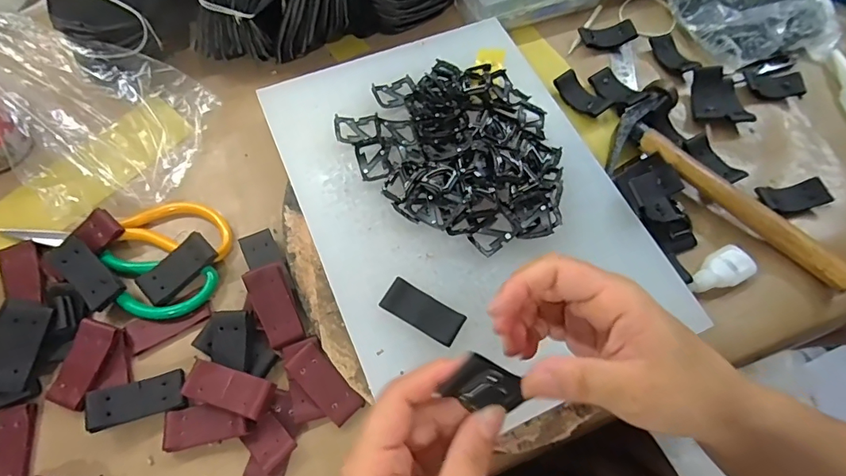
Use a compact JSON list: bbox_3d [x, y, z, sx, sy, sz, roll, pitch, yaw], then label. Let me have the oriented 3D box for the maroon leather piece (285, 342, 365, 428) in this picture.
[{"bbox_3d":[-0.073,0.109,0.346,0.027,0.004,0.061,-41,78,-18],"label":"maroon leather piece"}]

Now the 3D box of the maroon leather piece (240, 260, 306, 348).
[{"bbox_3d":[-0.115,0.053,0.360,0.028,0.006,0.064,-21,97,-11],"label":"maroon leather piece"}]

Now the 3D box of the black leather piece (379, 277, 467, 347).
[{"bbox_3d":[0.000,0.054,0.345,0.061,0.004,0.027,30,68,11],"label":"black leather piece"}]

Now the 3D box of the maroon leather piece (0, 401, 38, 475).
[{"bbox_3d":[-0.296,0.152,0.329,0.029,0.007,0.062,-8,66,-6],"label":"maroon leather piece"}]

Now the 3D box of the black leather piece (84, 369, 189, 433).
[{"bbox_3d":[-0.209,0.118,0.339,0.063,0.006,0.029,-11,67,-24],"label":"black leather piece"}]

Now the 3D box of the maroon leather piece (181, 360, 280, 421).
[{"bbox_3d":[-0.140,0.107,0.333,0.063,0.004,0.028,16,63,9],"label":"maroon leather piece"}]

